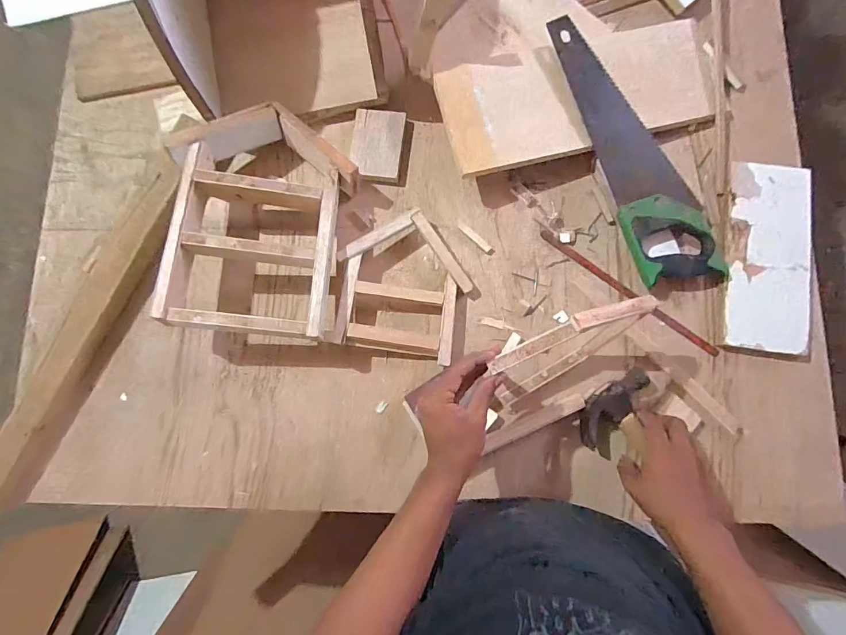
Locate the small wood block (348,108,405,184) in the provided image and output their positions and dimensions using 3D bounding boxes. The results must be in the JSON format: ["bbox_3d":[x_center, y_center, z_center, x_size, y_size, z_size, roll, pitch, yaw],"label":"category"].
[{"bbox_3d":[-0.074,-0.278,0.697,0.080,0.016,0.114,7,82,4],"label":"small wood block"}]

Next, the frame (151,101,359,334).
[{"bbox_3d":[-0.238,-0.148,0.634,0.262,0.104,0.344,2,82,3],"label":"frame"}]

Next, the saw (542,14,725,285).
[{"bbox_3d":[0.317,-0.255,0.645,0.119,0.028,0.427,-20,82,0],"label":"saw"}]

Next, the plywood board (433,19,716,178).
[{"bbox_3d":[0.239,-0.343,0.663,0.421,0.022,0.174,-17,85,-8],"label":"plywood board"}]

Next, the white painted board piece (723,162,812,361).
[{"bbox_3d":[0.515,-0.088,0.640,0.117,0.012,0.289,7,82,4],"label":"white painted board piece"}]

